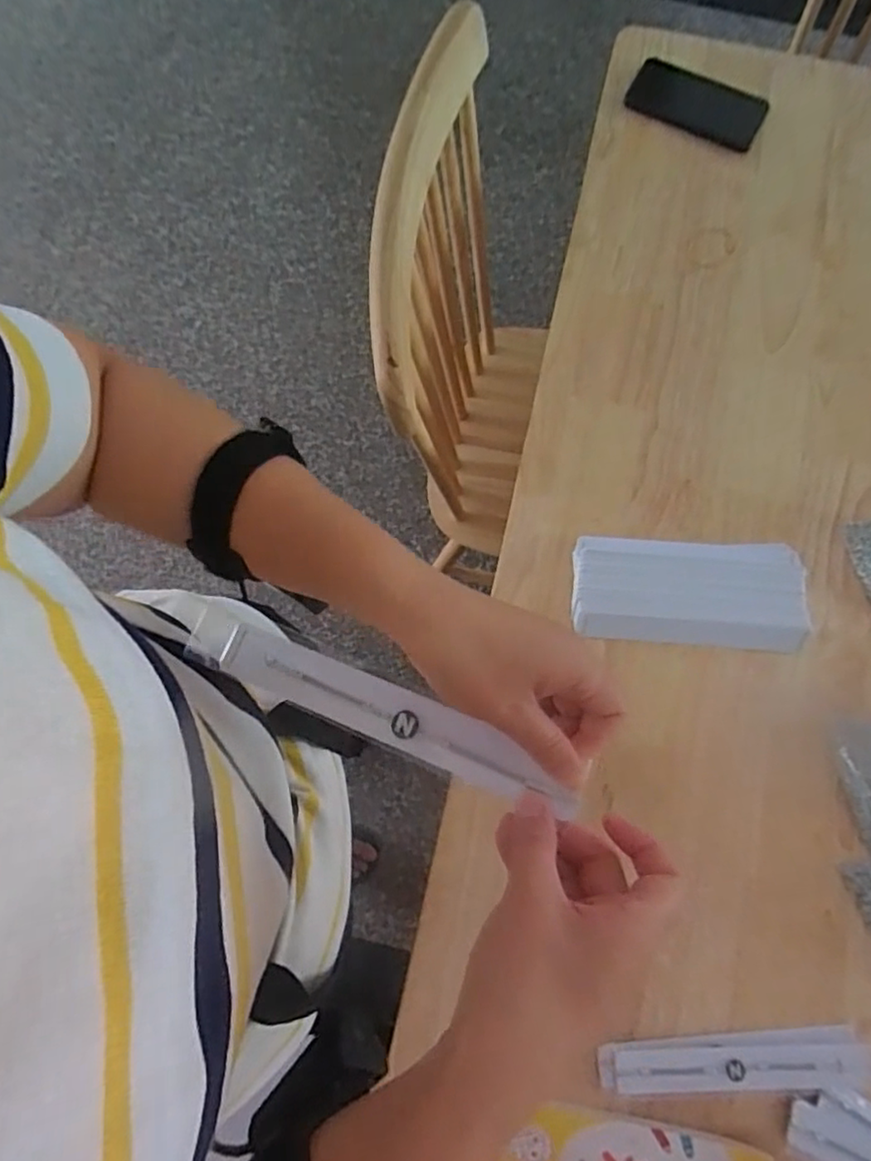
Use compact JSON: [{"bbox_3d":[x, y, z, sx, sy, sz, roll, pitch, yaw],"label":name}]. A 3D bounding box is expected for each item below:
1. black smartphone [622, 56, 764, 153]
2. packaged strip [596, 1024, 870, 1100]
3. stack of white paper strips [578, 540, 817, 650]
[{"bbox_3d":[0.293,-0.535,0.716,0.147,0.014,0.072,26,77,5],"label":"black smartphone"},{"bbox_3d":[0.240,0.379,0.499,0.217,0.004,0.042,-3,77,-2],"label":"packaged strip"},{"bbox_3d":[0.231,0.009,0.583,0.204,0.026,0.095,2,76,0],"label":"stack of white paper strips"}]

